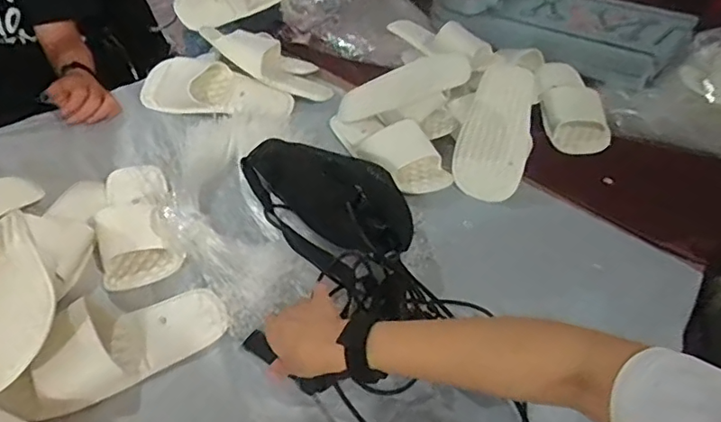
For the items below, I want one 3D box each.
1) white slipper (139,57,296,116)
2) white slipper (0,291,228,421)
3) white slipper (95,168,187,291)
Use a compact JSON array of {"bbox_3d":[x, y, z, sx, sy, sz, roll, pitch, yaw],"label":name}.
[{"bbox_3d":[-0.261,-0.222,0.980,0.279,0.059,0.111,11,43,10],"label":"white slipper"},{"bbox_3d":[-0.259,0.136,0.577,0.226,0.055,0.096,-24,48,-27],"label":"white slipper"},{"bbox_3d":[-0.296,0.012,0.720,0.092,0.046,0.218,-13,44,-17],"label":"white slipper"}]

